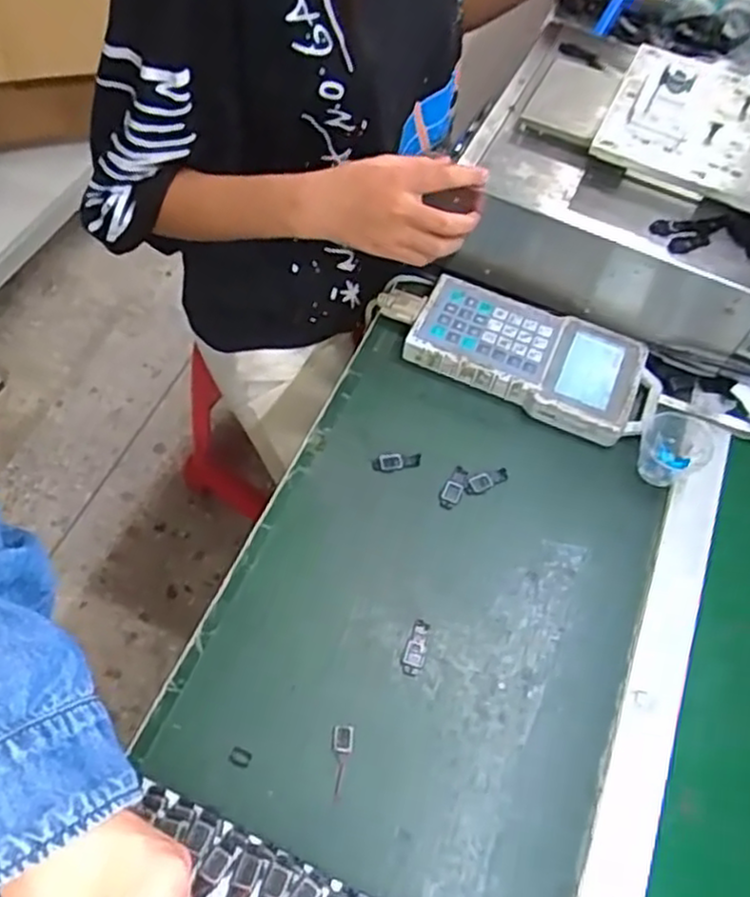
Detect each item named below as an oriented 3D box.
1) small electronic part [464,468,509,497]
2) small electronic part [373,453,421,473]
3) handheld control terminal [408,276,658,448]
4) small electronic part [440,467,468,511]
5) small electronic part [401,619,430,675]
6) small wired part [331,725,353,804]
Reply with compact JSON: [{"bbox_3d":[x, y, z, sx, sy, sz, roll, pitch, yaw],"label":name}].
[{"bbox_3d":[0.093,0.028,0.627,0.040,0.004,0.015,-18,60,-16],"label":"small electronic part"},{"bbox_3d":[0.019,0.012,0.627,0.039,0.004,0.016,1,57,-4],"label":"small electronic part"},{"bbox_3d":[0.146,-0.081,0.682,0.220,0.033,0.103,23,58,10],"label":"handheld control terminal"},{"bbox_3d":[0.065,0.033,0.621,0.016,0.005,0.039,25,59,11],"label":"small electronic part"},{"bbox_3d":[0.030,0.146,0.548,0.017,0.004,0.040,19,58,8],"label":"small electronic part"},{"bbox_3d":[-0.023,0.210,0.502,0.014,0.005,0.046,6,57,-1],"label":"small wired part"}]

